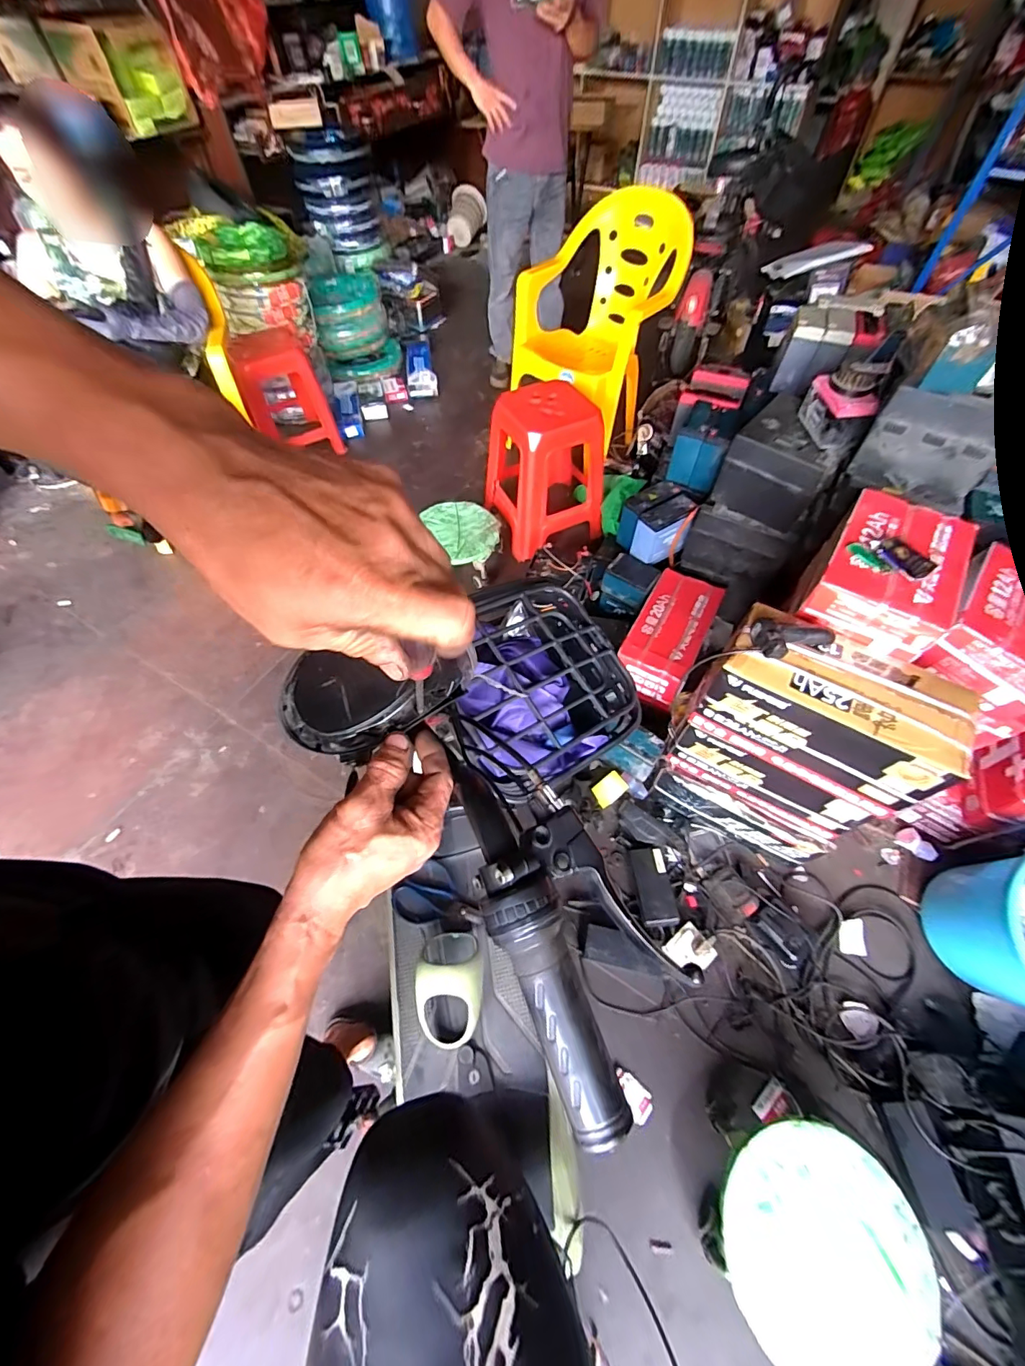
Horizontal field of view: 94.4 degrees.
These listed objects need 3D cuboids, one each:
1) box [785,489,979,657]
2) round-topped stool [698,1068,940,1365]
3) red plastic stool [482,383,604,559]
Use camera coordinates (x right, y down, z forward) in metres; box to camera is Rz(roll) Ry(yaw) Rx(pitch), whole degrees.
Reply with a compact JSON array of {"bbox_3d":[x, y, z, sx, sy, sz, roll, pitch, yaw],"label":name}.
[{"bbox_3d":[0.702,-0.208,0.890,0.217,0.123,0.320,31,64,19],"label":"box"},{"bbox_3d":[0.463,0.884,0.796,0.296,0.178,0.322,0,58,1],"label":"round-topped stool"},{"bbox_3d":[0.103,-0.768,1.698,0.350,0.410,0.367,-20,60,-11],"label":"red plastic stool"}]

